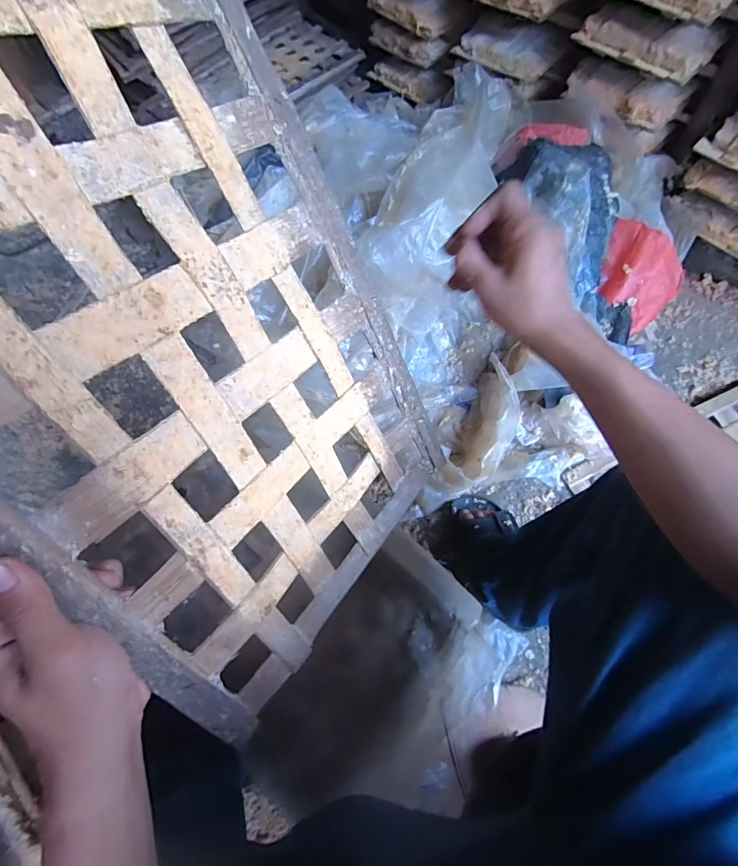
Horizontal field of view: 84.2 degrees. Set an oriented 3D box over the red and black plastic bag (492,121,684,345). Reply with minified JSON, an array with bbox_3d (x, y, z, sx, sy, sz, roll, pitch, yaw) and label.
[{"bbox_3d":[0.433,-0.419,0.800,0.227,0.108,0.471,-30,88,-8],"label":"red and black plastic bag"}]

